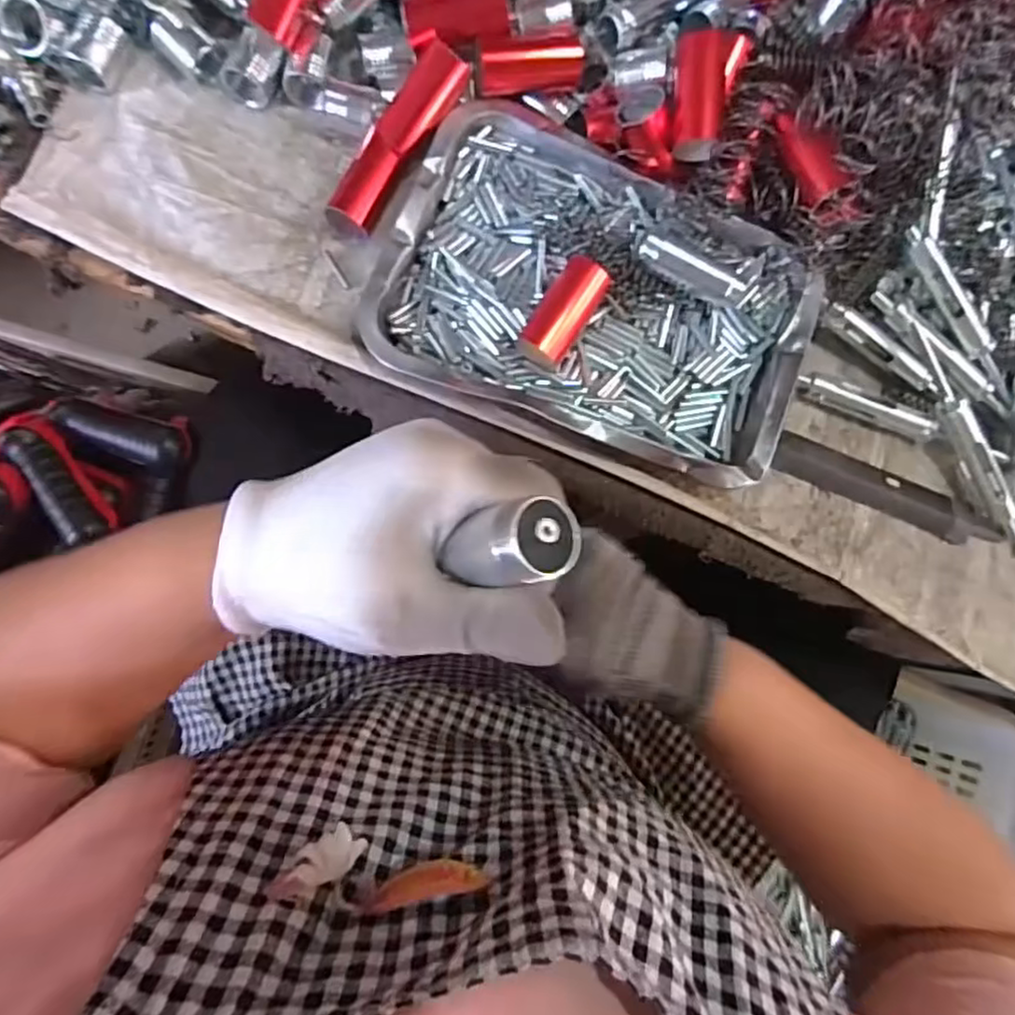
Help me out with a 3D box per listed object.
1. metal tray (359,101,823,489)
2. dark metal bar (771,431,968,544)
[{"bbox_3d":[0.055,-0.129,0.410,0.260,0.034,0.179,21,81,-4],"label":"metal tray"},{"bbox_3d":[0.238,-0.013,0.436,0.135,0.007,0.028,21,81,-4],"label":"dark metal bar"}]

